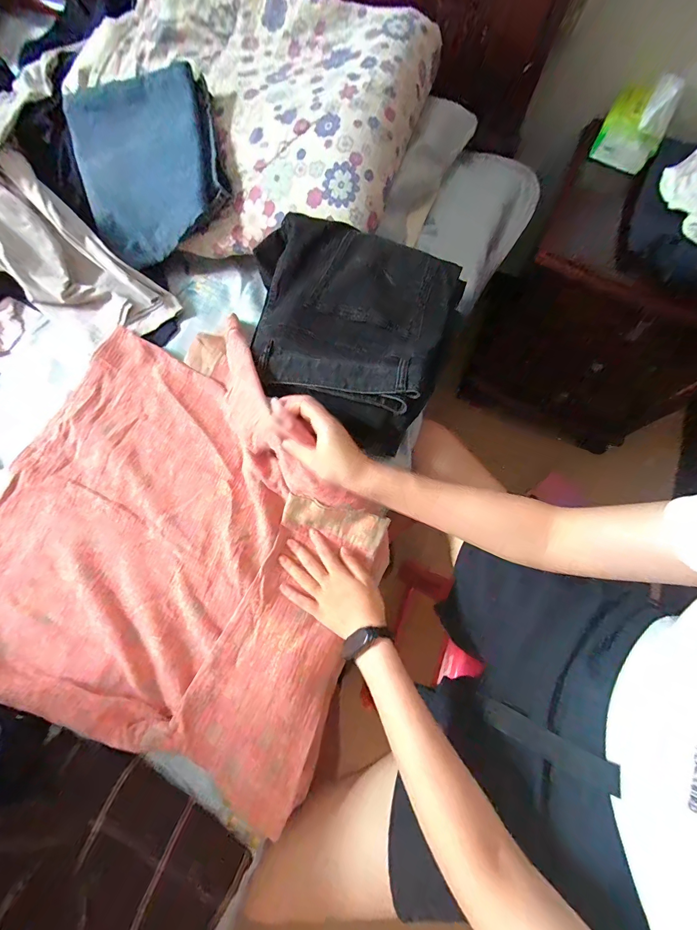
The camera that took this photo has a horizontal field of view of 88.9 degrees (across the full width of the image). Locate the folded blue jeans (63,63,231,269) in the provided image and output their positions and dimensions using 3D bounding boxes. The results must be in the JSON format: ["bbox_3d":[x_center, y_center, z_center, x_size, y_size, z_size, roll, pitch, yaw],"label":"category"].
[{"bbox_3d":[-0.307,-0.453,0.554,0.243,0.227,0.044,1,25,20],"label":"folded blue jeans"}]

